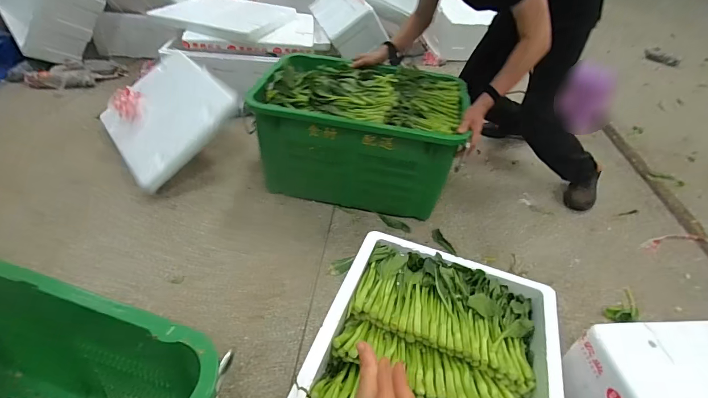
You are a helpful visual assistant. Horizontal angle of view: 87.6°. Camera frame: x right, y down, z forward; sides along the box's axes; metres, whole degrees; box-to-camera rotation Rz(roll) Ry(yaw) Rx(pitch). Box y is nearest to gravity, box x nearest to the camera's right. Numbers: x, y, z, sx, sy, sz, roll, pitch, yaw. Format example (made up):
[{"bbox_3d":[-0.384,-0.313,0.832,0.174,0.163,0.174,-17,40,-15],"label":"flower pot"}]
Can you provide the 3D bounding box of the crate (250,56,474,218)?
[{"bbox_3d":[0.015,-0.217,1.292,0.633,0.364,0.394,10,40,4],"label":"crate"}]

